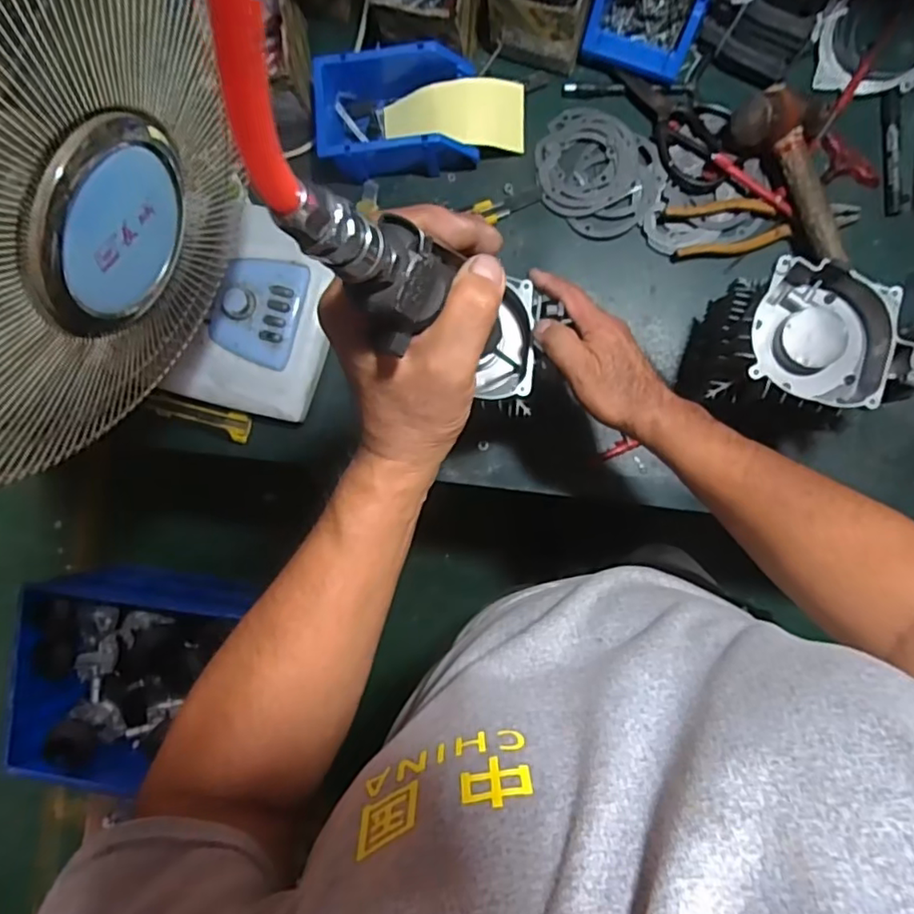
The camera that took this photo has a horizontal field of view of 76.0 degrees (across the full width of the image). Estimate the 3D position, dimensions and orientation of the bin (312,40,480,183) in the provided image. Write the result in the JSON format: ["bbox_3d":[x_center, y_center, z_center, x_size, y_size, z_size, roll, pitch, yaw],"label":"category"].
[{"bbox_3d":[-0.073,-0.405,0.690,0.186,0.071,0.121,-4,88,7],"label":"bin"}]

